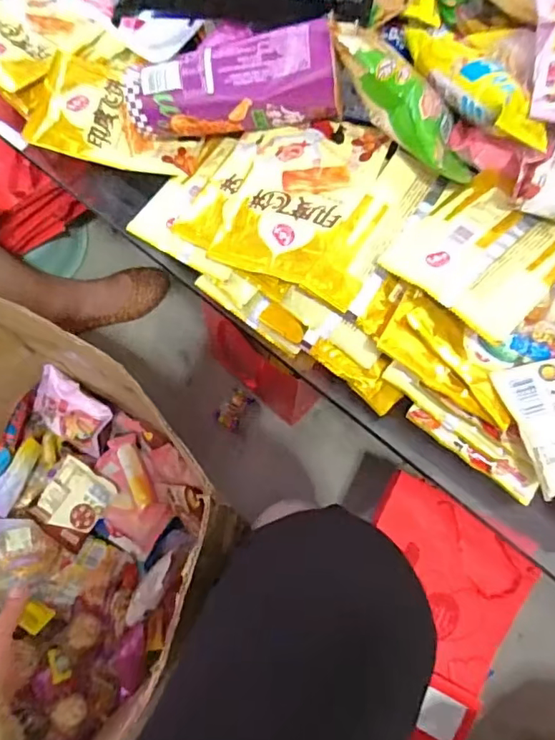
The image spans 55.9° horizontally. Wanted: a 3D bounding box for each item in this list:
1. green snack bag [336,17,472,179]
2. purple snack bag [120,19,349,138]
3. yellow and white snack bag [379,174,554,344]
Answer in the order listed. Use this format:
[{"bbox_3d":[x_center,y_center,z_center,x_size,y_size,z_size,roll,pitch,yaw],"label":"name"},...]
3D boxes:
[{"bbox_3d":[0.098,-0.200,0.403,0.149,0.038,0.057,42,72,-18],"label":"green snack bag"},{"bbox_3d":[-0.036,-0.231,0.423,0.170,0.058,0.047,-3,70,11],"label":"purple snack bag"},{"bbox_3d":[0.151,-0.091,0.381,0.112,0.024,0.125,40,74,12],"label":"yellow and white snack bag"}]

